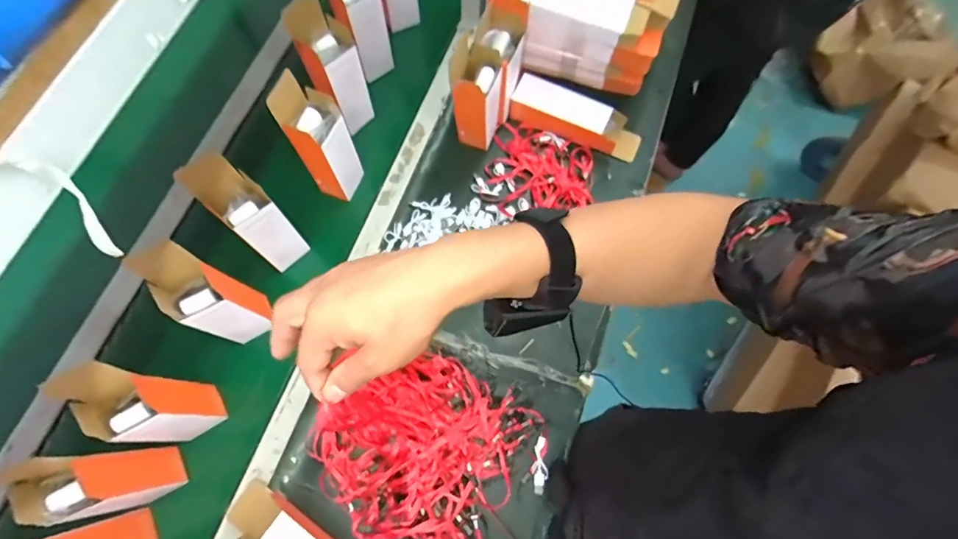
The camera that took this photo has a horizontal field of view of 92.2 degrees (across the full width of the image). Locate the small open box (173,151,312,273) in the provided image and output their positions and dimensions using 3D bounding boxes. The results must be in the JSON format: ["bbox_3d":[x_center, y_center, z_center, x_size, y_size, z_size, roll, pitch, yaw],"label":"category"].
[{"bbox_3d":[-0.339,-0.080,0.687,0.099,0.204,0.076,39,74,11],"label":"small open box"}]

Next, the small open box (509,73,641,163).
[{"bbox_3d":[0.178,-0.274,0.837,0.246,0.068,0.071,27,73,7],"label":"small open box"}]

